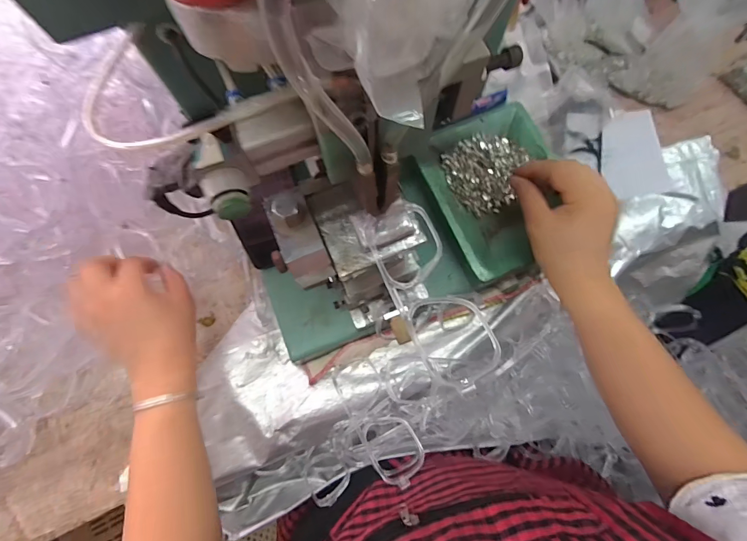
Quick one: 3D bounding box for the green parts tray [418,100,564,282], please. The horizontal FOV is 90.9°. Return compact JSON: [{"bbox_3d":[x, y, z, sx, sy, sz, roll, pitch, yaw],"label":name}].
[{"bbox_3d":[0.150,-0.099,0.432,0.159,0.026,0.191,-22,75,-5],"label":"green parts tray"}]

